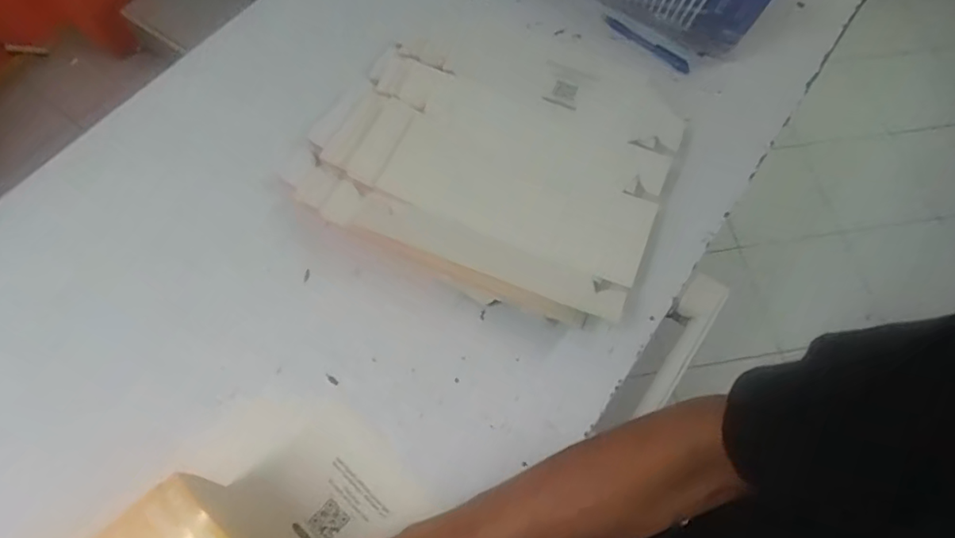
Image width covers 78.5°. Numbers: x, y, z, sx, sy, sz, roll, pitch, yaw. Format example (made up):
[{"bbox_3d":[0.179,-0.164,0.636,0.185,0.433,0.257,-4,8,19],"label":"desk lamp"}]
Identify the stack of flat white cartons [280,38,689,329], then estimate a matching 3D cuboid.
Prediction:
[{"bbox_3d":[0.011,-0.122,0.664,0.386,0.073,0.310,20,66,8],"label":"stack of flat white cartons"}]

